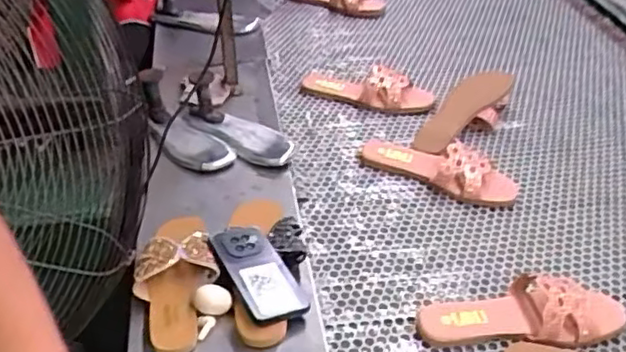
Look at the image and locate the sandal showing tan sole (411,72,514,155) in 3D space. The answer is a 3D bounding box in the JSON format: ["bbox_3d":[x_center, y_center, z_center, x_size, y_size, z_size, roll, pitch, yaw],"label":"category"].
[{"bbox_3d":[0.268,-0.114,1.143,0.220,0.085,0.081,-34,48,-20],"label":"sandal showing tan sole"}]

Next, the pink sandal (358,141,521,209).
[{"bbox_3d":[0.207,-0.029,1.086,0.264,0.058,0.102,26,44,24],"label":"pink sandal"}]

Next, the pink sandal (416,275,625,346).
[{"bbox_3d":[0.269,0.158,0.841,0.259,0.062,0.106,5,39,0],"label":"pink sandal"}]

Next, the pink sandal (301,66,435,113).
[{"bbox_3d":[0.097,-0.180,1.278,0.281,0.076,0.085,25,43,23],"label":"pink sandal"}]

